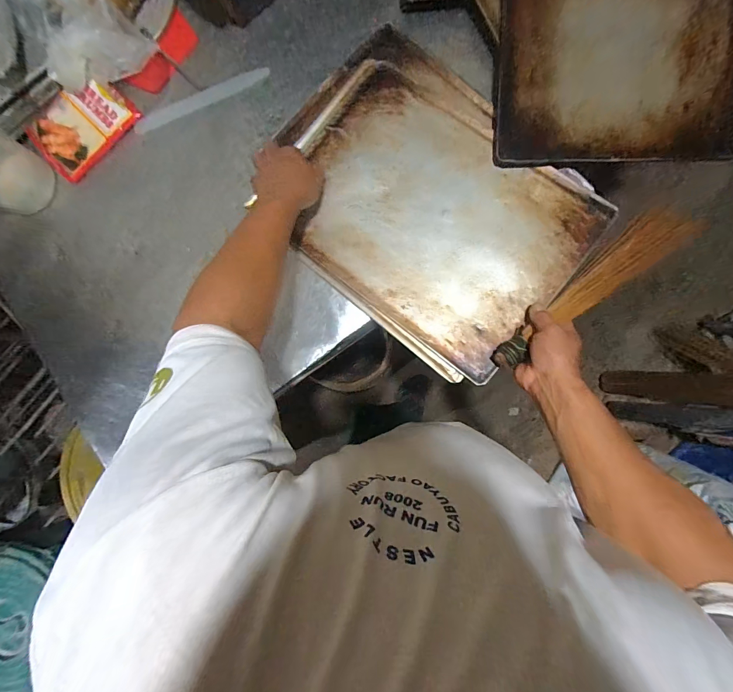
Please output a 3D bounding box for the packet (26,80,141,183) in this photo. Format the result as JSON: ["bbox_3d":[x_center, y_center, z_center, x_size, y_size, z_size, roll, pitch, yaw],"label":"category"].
[{"bbox_3d":[-0.510,-0.395,0.606,0.177,0.022,0.107,-45,107,1],"label":"packet"}]

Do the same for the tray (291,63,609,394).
[{"bbox_3d":[0.089,-0.209,0.533,0.453,0.013,0.323,39,89,9],"label":"tray"}]

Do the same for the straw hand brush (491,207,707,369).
[{"bbox_3d":[0.322,-0.092,0.481,0.348,0.036,0.069,-38,81,-2],"label":"straw hand brush"}]

